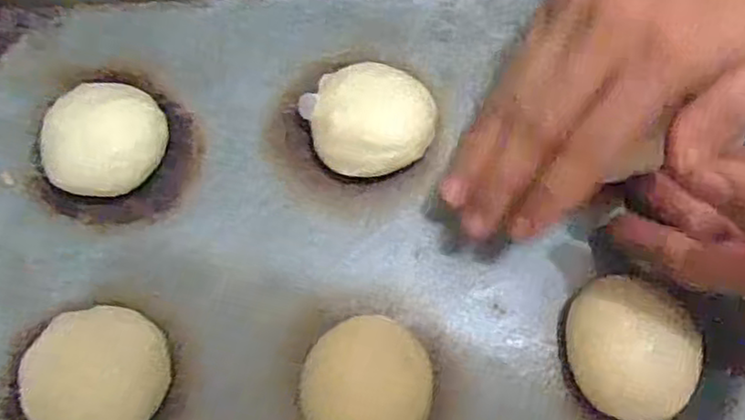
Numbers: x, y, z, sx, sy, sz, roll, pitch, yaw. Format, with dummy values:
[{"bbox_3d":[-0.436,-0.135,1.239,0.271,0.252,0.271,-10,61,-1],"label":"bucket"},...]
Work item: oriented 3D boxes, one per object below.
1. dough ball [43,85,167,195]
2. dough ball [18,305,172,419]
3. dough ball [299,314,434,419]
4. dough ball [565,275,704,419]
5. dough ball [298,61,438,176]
[{"bbox_3d":[-0.125,-0.034,0.327,0.053,0.030,0.054,0,74,0],"label":"dough ball"},{"bbox_3d":[-0.115,0.071,0.296,0.054,0.028,0.057,0,74,0],"label":"dough ball"},{"bbox_3d":[-0.003,0.078,0.307,0.054,0.020,0.058,0,74,0],"label":"dough ball"},{"bbox_3d":[0.112,0.060,0.305,0.049,0.032,0.057,11,74,3],"label":"dough ball"},{"bbox_3d":[-0.001,-0.043,0.335,0.059,0.030,0.052,-15,74,-5],"label":"dough ball"}]

